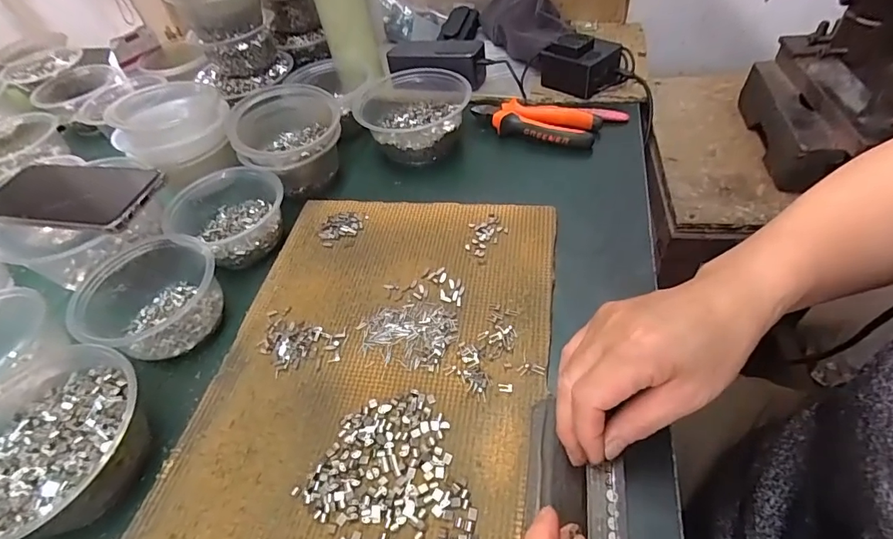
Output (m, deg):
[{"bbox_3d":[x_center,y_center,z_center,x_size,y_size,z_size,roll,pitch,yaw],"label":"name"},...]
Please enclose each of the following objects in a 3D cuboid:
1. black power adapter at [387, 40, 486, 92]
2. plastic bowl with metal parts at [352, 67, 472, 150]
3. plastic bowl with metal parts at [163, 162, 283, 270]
[{"bbox_3d":[-0.016,-0.279,0.631,0.136,0.046,0.048,3,50,9],"label":"black power adapter"},{"bbox_3d":[-0.044,-0.198,0.582,0.144,0.075,0.159,-6,49,2],"label":"plastic bowl with metal parts"},{"bbox_3d":[-0.228,-0.059,0.473,0.120,0.044,0.102,22,56,23],"label":"plastic bowl with metal parts"}]

